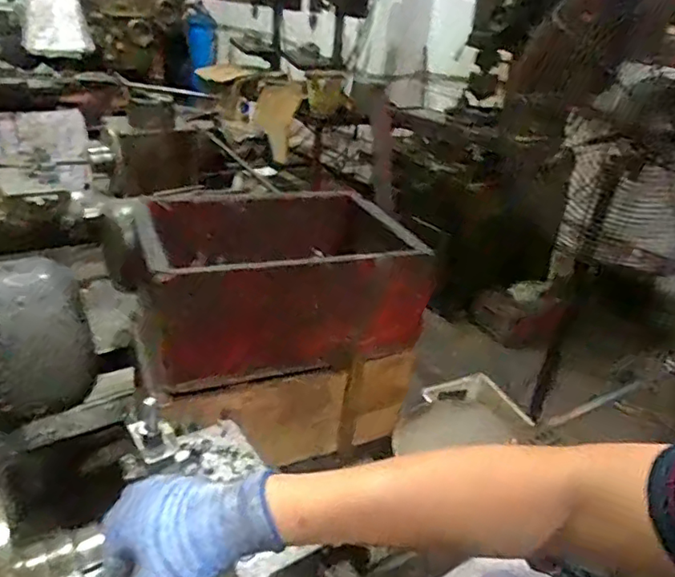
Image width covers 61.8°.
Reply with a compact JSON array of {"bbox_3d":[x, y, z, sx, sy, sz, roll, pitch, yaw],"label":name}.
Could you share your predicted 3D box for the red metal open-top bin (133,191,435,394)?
[{"bbox_3d":[-0.077,-0.017,0.783,0.348,0.154,0.230,-7,30,-23],"label":"red metal open-top bin"}]

